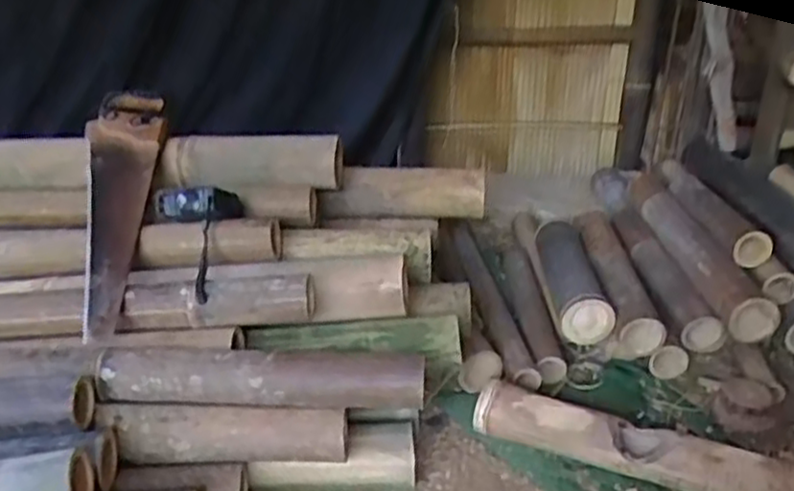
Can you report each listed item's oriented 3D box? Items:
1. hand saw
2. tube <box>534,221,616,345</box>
[{"bbox_3d":[-0.372,-0.070,0.986,0.107,0.039,0.468,-5,47,-10],"label":"hand saw"},{"bbox_3d":[0.277,0.048,1.183,0.078,0.078,0.263,1,26,1],"label":"tube"}]

